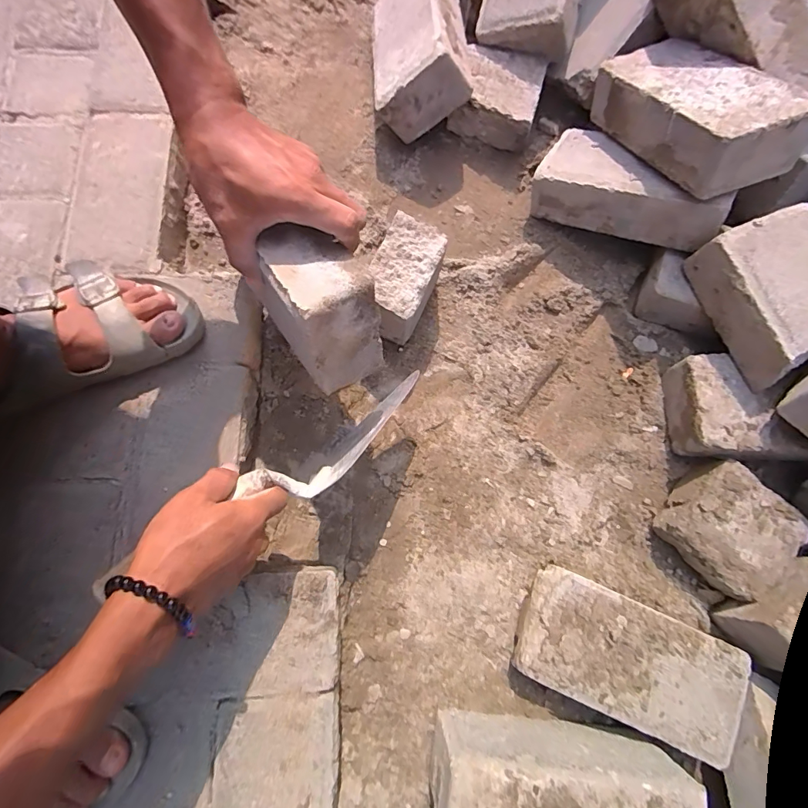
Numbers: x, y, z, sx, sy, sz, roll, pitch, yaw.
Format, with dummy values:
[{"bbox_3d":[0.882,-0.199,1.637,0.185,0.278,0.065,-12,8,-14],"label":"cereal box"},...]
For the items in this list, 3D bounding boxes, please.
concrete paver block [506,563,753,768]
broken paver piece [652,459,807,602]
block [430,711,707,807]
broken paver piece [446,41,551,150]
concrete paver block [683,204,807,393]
[{"bbox_3d":[0.222,0.253,0.433,0.206,0.060,0.114,23,78,5],"label":"concrete paver block"},{"bbox_3d":[0.349,0.135,0.473,0.107,0.059,0.109,-41,81,-8],"label":"broken paver piece"},{"bbox_3d":[0.133,0.336,0.383,0.215,0.099,0.068,7,78,2],"label":"block"},{"bbox_3d":[0.122,-0.396,0.568,0.105,0.068,0.088,20,78,4],"label":"broken paver piece"},{"bbox_3d":[0.392,-0.112,0.453,0.108,0.064,0.161,-21,78,-5],"label":"concrete paver block"}]

